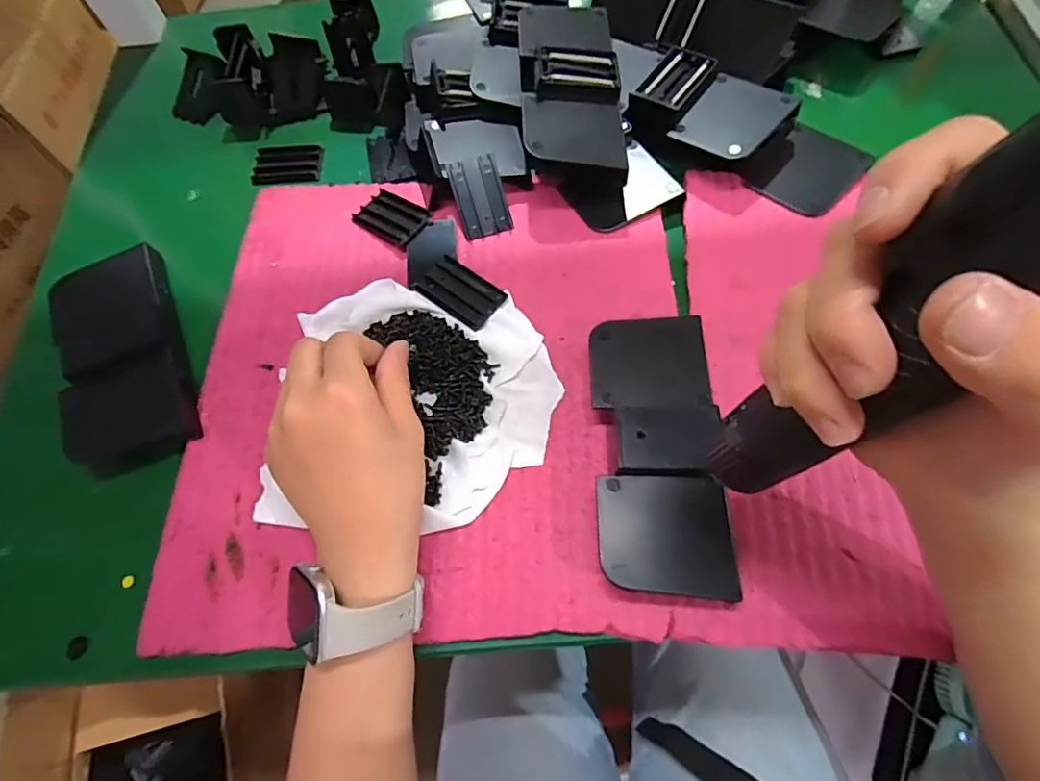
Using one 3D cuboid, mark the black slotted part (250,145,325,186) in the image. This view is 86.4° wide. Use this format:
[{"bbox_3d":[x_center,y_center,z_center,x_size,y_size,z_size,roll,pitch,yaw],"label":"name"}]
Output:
[{"bbox_3d":[-0.192,-0.188,0.459,0.055,0.004,0.042,-2,66,2],"label":"black slotted part"}]

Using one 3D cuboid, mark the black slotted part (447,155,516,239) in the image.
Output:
[{"bbox_3d":[-0.028,-0.140,0.401,0.036,0.004,0.055,-17,94,-6],"label":"black slotted part"}]

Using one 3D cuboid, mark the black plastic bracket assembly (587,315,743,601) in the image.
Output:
[{"bbox_3d":[0.077,0.034,0.315,0.069,0.028,0.154,-1,66,2],"label":"black plastic bracket assembly"}]

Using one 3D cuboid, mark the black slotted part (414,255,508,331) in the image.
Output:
[{"bbox_3d":[-0.040,-0.067,0.373,0.054,0.008,0.036,33,63,15],"label":"black slotted part"}]

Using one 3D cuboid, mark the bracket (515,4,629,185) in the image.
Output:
[{"bbox_3d":[0.035,-0.219,0.401,0.070,0.025,0.164,0,69,-7],"label":"bracket"}]

